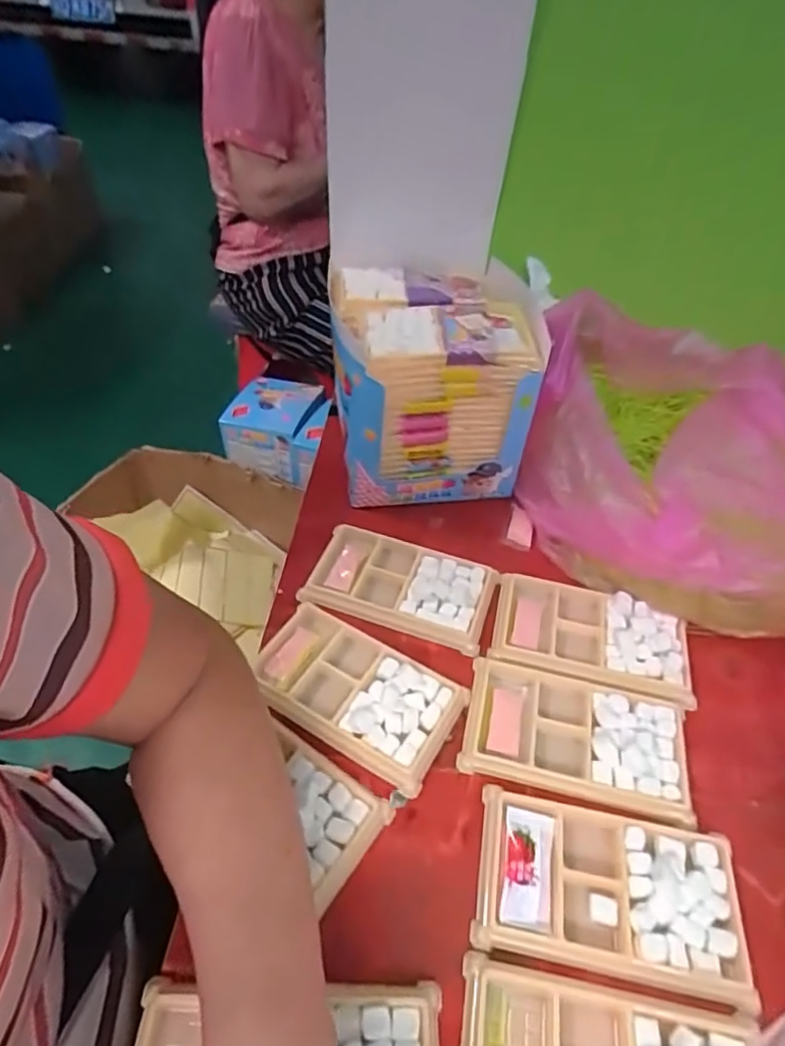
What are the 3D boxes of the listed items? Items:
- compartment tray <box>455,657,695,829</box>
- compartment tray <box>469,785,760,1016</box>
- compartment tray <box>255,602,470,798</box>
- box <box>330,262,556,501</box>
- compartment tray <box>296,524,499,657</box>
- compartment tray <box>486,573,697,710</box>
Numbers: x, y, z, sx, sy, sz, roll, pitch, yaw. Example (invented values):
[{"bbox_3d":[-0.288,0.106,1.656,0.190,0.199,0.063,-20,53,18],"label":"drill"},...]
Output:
[{"bbox_3d":[0.115,0.133,0.375,0.134,0.015,0.077,13,46,10],"label":"compartment tray"},{"bbox_3d":[0.114,0.193,0.317,0.134,0.010,0.077,9,45,7],"label":"compartment tray"},{"bbox_3d":[-0.027,0.107,0.392,0.136,0.012,0.074,24,49,20],"label":"compartment tray"},{"bbox_3d":[0.032,-0.122,0.522,0.153,0.135,0.155,-3,45,-6],"label":"box"},{"bbox_3d":[0.006,0.047,0.457,0.136,0.017,0.077,15,46,12],"label":"compartment tray"},{"bbox_3d":[0.141,0.081,0.428,0.132,0.021,0.078,13,46,10],"label":"compartment tray"}]

